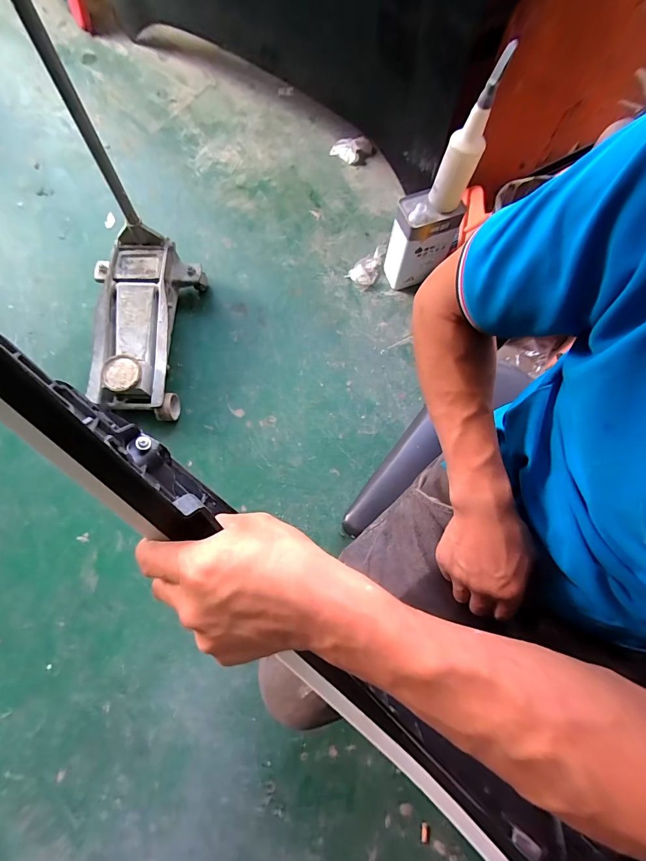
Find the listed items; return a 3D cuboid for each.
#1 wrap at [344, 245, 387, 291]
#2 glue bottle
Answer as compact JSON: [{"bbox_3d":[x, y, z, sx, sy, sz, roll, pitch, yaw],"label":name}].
[{"bbox_3d":[0.146,-0.565,1.257,0.102,0.033,0.179,23,73,7],"label":"wrap"},{"bbox_3d":[0.329,-0.659,0.845,0.084,0.306,0.084,23,73,7],"label":"glue bottle"}]

